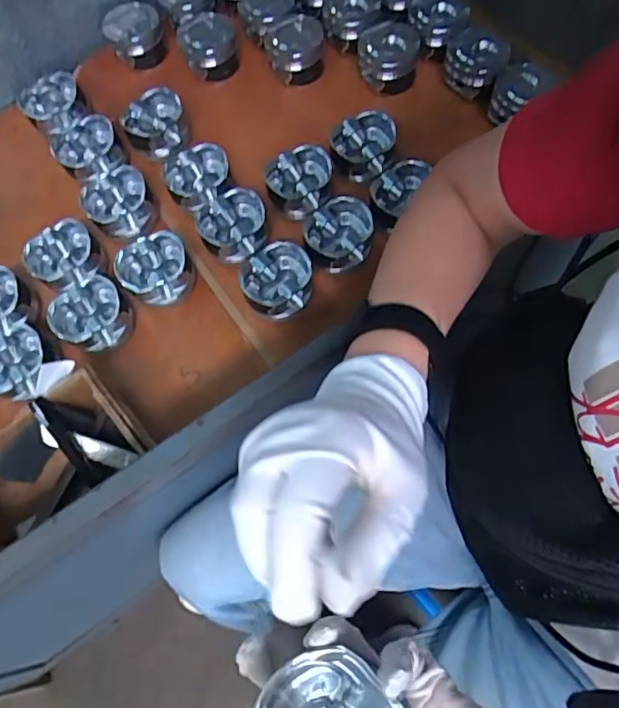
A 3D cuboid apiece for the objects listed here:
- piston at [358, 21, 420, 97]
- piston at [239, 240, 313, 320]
[{"bbox_3d":[0.111,-0.419,0.792,0.083,0.048,0.088,1,68,4],"label":"piston"},{"bbox_3d":[-0.041,-0.086,0.668,0.083,0.048,0.090,-1,68,3],"label":"piston"}]

